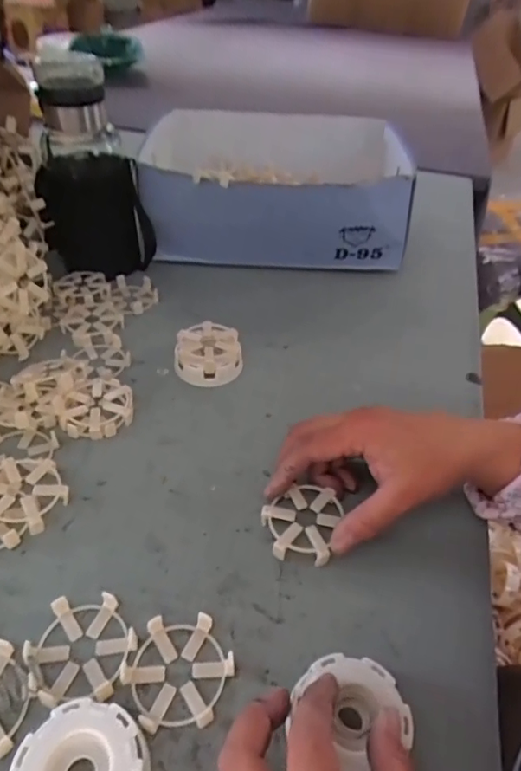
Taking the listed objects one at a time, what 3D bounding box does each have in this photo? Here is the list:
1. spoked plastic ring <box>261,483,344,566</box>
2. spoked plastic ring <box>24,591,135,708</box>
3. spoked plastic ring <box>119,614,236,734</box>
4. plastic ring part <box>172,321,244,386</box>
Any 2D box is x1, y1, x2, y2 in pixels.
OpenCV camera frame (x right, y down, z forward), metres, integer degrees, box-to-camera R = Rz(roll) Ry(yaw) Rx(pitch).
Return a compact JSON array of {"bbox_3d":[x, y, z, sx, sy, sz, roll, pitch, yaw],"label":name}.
[{"bbox_3d":[0.029,0.100,0.381,0.054,0.014,0.058,3,42,-3],"label":"spoked plastic ring"},{"bbox_3d":[-0.108,0.158,0.314,0.058,0.012,0.064,16,43,12],"label":"spoked plastic ring"},{"bbox_3d":[-0.048,0.168,0.308,0.057,0.012,0.065,18,43,13],"label":"spoked plastic ring"},{"bbox_3d":[-0.051,-0.032,0.517,0.064,0.031,0.065,4,42,-2],"label":"plastic ring part"}]

